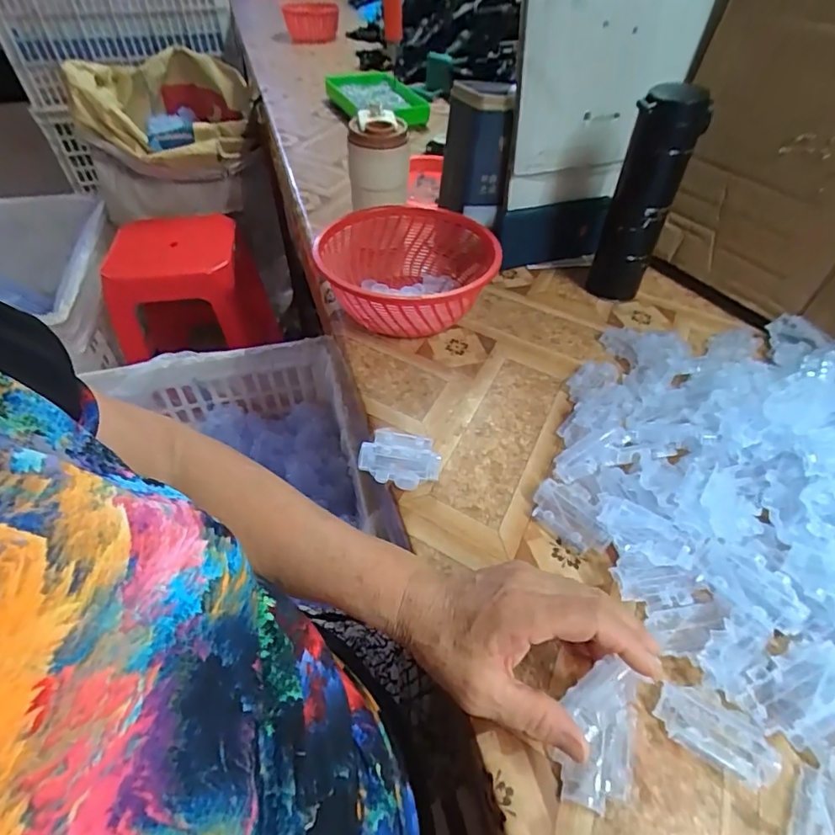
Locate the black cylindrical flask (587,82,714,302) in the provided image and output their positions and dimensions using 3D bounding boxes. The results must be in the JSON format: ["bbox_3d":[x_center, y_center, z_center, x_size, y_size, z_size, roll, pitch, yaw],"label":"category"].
[{"bbox_3d":[0.256,-0.243,0.578,0.068,0.221,0.063,19,50,17],"label":"black cylindrical flask"}]

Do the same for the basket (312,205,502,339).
[{"bbox_3d":[-0.011,-0.175,0.604,0.197,0.082,0.232,5,48,5],"label":"basket"}]

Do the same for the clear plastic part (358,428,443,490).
[{"bbox_3d":[-0.015,0.038,0.442,0.068,0.030,0.040,10,48,9],"label":"clear plastic part"}]

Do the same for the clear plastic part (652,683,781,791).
[{"bbox_3d":[0.184,0.193,0.312,0.067,0.017,0.042,27,53,23],"label":"clear plastic part"}]

